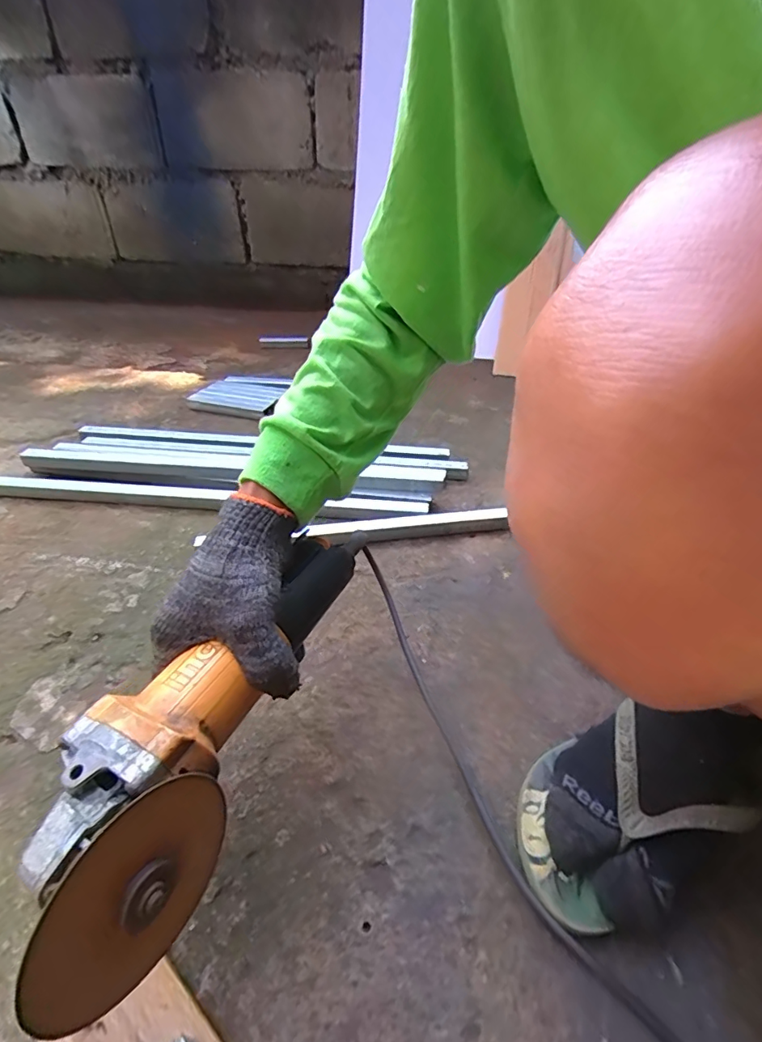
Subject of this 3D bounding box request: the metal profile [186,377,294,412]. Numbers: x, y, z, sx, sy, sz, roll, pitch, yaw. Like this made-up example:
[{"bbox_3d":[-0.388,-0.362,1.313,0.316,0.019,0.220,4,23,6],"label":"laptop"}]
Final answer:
[{"bbox_3d":[-0.278,-0.258,0.999,0.168,0.032,0.142,12,38,15],"label":"metal profile"}]

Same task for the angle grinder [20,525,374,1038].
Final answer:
[{"bbox_3d":[-0.100,0.103,0.314,0.084,0.080,0.302,13,38,16],"label":"angle grinder"}]

